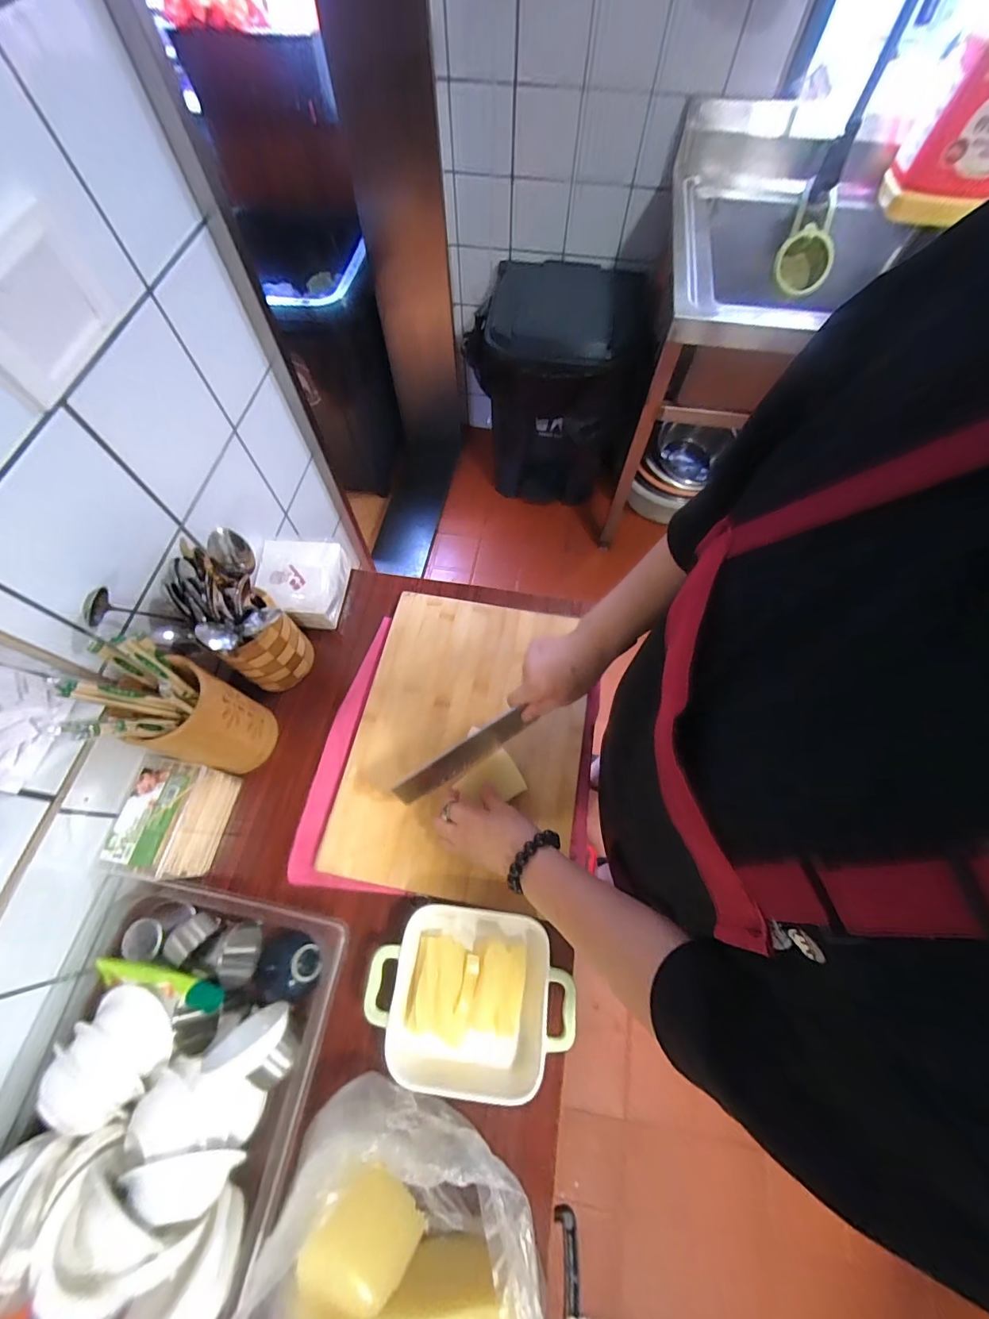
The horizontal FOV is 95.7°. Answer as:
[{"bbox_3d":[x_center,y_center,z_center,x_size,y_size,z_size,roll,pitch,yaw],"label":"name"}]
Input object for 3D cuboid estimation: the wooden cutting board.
[{"bbox_3d":[-0.031,0.092,0.571,0.272,0.024,0.372,11,67,5],"label":"wooden cutting board"}]

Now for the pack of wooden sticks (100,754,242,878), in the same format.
[{"bbox_3d":[-0.354,0.175,0.495,0.070,0.088,0.115,6,67,3],"label":"pack of wooden sticks"}]

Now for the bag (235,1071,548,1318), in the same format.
[{"bbox_3d":[-0.058,0.501,0.346,0.199,0.119,0.288,-34,71,-14],"label":"bag"}]

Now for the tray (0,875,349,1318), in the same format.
[{"bbox_3d":[-0.306,0.393,0.396,0.268,0.112,0.330,11,67,5],"label":"tray"}]

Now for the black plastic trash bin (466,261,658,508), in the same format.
[{"bbox_3d":[0.164,-0.741,1.301,0.461,0.550,0.259,6,67,3],"label":"black plastic trash bin"}]

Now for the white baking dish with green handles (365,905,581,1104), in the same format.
[{"bbox_3d":[-0.023,0.340,0.457,0.204,0.041,0.151,3,66,1],"label":"white baking dish with green handles"}]

